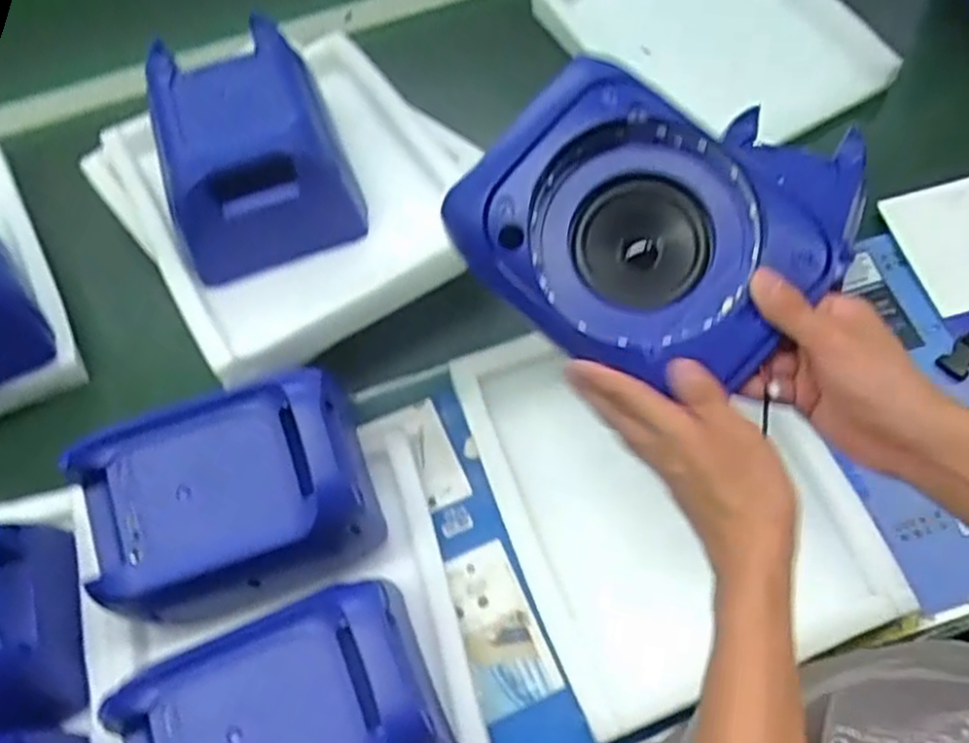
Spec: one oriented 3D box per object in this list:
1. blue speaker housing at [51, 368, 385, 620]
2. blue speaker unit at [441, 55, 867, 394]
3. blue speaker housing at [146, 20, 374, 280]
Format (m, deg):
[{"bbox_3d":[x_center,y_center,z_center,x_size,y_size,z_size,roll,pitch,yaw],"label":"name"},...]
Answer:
[{"bbox_3d":[-0.203,0.100,0.631,0.215,0.121,0.145,-22,63,-8],"label":"blue speaker housing"},{"bbox_3d":[0.098,-0.085,0.508,0.220,0.095,0.170,40,89,2],"label":"blue speaker unit"},{"bbox_3d":[-0.225,-0.218,0.723,0.164,0.103,0.230,-22,63,-7],"label":"blue speaker housing"}]

